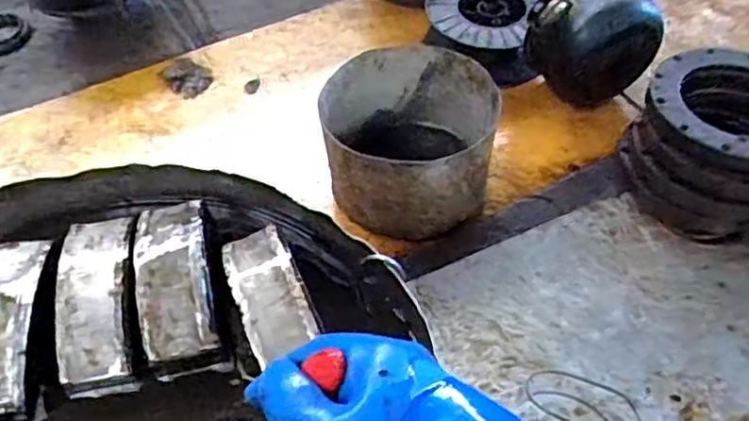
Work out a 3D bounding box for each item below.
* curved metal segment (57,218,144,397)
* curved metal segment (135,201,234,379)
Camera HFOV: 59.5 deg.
[{"bbox_3d":[-0.249,0.082,0.596,0.063,0.047,0.162,-8,54,-6],"label":"curved metal segment"},{"bbox_3d":[-0.179,0.066,0.597,0.065,0.055,0.159,-13,54,-10],"label":"curved metal segment"}]

